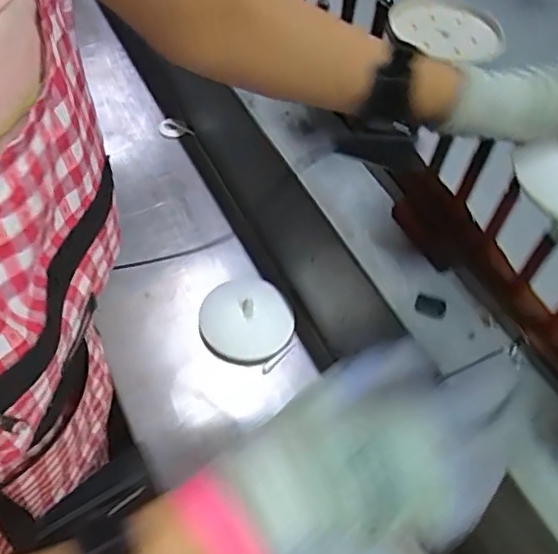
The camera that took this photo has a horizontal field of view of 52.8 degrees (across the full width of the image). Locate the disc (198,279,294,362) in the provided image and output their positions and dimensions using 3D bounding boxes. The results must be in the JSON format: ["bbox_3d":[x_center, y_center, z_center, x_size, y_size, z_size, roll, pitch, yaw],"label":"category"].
[{"bbox_3d":[-0.045,0.050,0.750,0.119,0.037,0.122,1,53,-3],"label":"disc"}]

